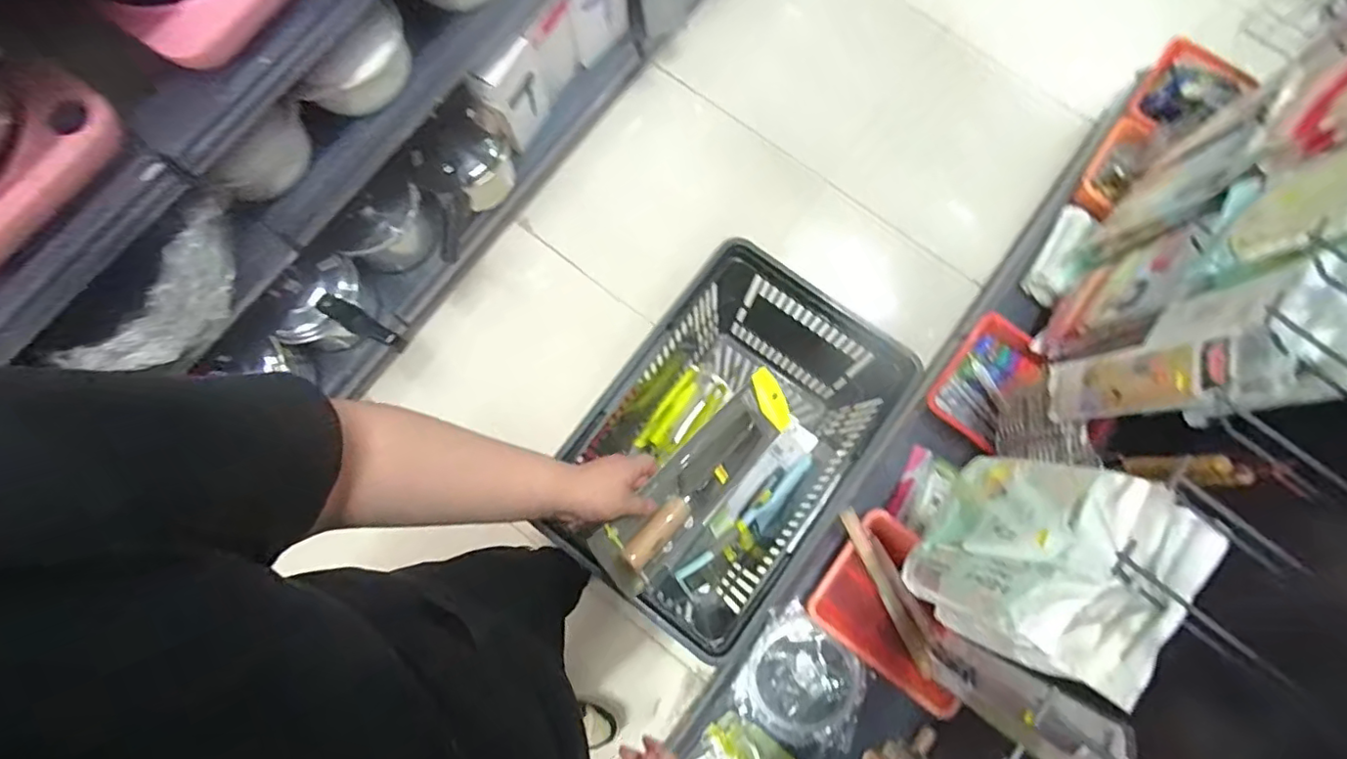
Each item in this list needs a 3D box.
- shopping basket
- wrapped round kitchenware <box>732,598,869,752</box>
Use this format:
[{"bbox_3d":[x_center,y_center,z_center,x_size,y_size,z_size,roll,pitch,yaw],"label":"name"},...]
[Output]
[{"bbox_3d":[0.065,0.093,0.860,0.299,0.247,0.465,36,81,5],"label":"shopping basket"},{"bbox_3d":[0.267,0.600,1.170,0.236,0.019,0.217,32,81,5],"label":"wrapped round kitchenware"}]

